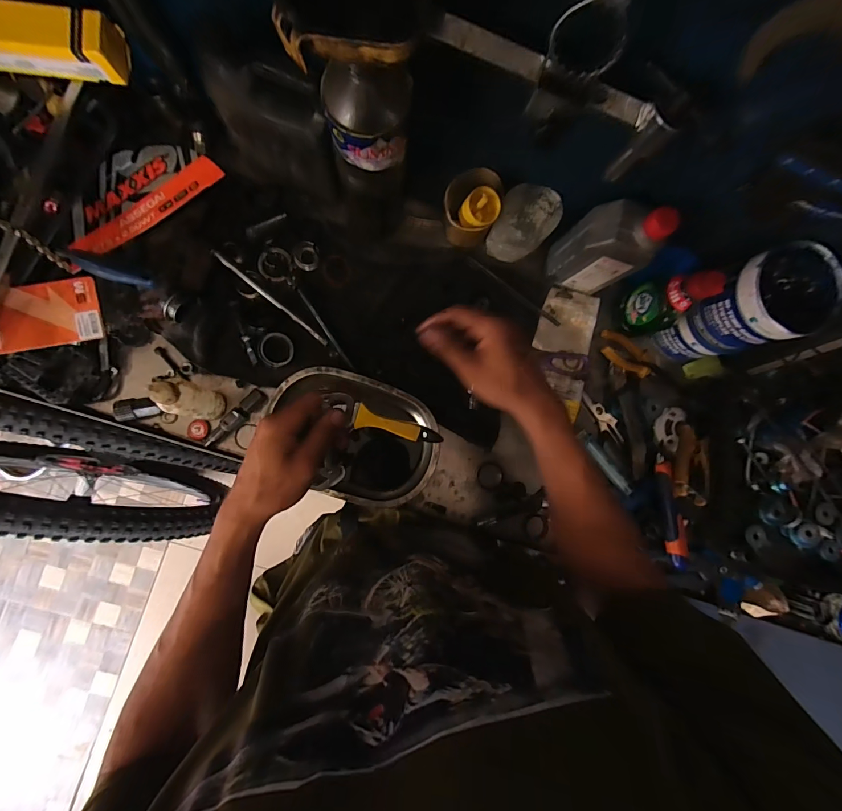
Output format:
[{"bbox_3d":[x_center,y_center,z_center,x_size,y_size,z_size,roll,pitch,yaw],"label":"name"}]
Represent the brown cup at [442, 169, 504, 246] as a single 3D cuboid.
[{"bbox_3d":[0.059,-0.242,0.502,0.069,0.091,0.066,4,86,-6],"label":"brown cup"}]

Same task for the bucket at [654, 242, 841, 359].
[{"bbox_3d":[0.388,-0.117,0.495,0.097,0.166,0.099,-17,89,-7],"label":"bucket"}]

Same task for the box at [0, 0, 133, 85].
[{"bbox_3d":[-0.417,-0.365,0.391,0.220,0.046,0.046,1,87,-6],"label":"box"}]

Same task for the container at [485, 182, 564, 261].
[{"bbox_3d":[0.129,-0.232,0.512,0.067,0.088,0.067,0,87,-6],"label":"container"}]

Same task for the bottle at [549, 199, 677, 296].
[{"bbox_3d":[0.223,-0.190,0.486,0.085,0.175,0.052,16,85,-5],"label":"bottle"}]

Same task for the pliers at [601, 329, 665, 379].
[{"bbox_3d":[0.307,-0.066,0.567,0.116,0.025,0.044,30,84,-4],"label":"pliers"}]

